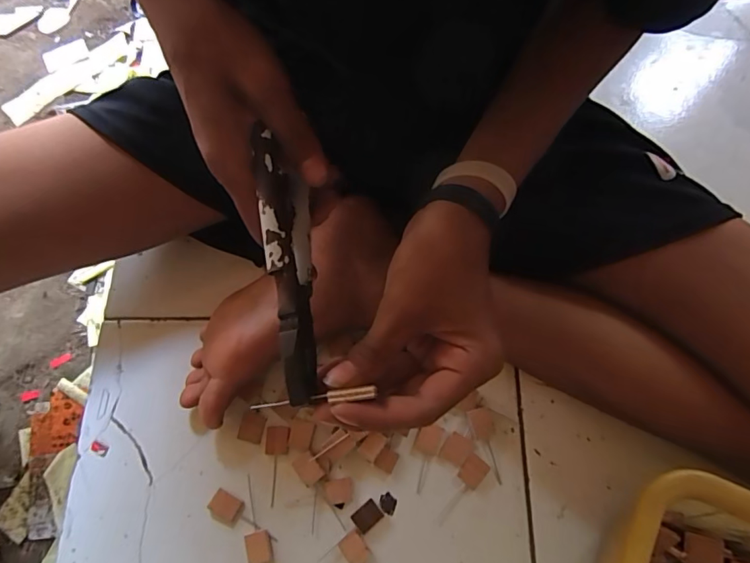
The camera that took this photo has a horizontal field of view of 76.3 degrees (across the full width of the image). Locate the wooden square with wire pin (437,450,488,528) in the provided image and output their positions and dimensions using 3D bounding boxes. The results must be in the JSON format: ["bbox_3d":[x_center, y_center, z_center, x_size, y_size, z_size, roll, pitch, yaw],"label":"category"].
[{"bbox_3d":[0.072,0.177,0.404,0.021,0.004,0.062,35,76,13],"label":"wooden square with wire pin"}]

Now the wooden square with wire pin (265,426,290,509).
[{"bbox_3d":[-0.088,0.160,0.416,0.021,0.004,0.064,4,71,3],"label":"wooden square with wire pin"}]

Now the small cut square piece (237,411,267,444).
[{"bbox_3d":[-0.110,0.131,0.428,0.021,0.004,0.025,15,72,7],"label":"small cut square piece"}]

